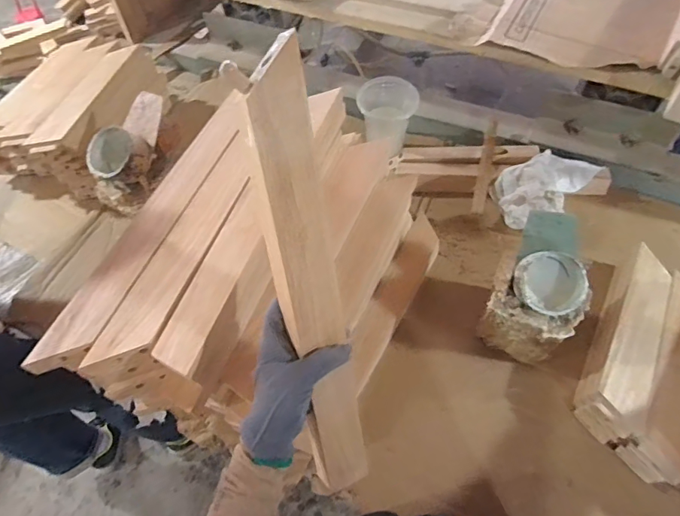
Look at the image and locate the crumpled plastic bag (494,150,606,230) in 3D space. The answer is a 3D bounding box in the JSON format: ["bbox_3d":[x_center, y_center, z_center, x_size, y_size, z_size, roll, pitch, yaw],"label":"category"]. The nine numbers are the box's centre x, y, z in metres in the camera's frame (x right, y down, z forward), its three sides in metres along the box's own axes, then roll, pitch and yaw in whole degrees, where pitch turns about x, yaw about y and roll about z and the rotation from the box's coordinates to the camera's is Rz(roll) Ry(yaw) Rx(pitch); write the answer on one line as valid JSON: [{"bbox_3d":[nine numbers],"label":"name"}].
[{"bbox_3d":[0.385,-0.122,0.819,0.184,0.080,0.123,-14,59,-5],"label":"crumpled plastic bag"}]

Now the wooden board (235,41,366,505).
[{"bbox_3d":[-0.026,0.037,0.422,0.060,0.429,0.010,-20,21,-27],"label":"wooden board"}]

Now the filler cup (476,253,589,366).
[{"bbox_3d":[0.273,0.072,0.651,0.115,0.180,0.100,37,68,22],"label":"filler cup"}]

